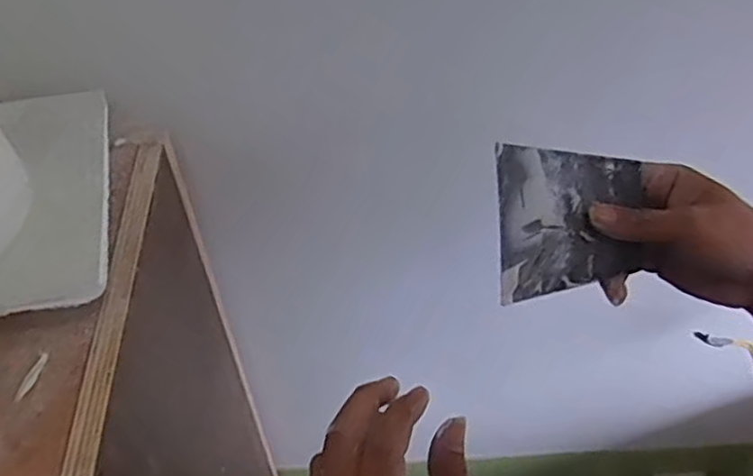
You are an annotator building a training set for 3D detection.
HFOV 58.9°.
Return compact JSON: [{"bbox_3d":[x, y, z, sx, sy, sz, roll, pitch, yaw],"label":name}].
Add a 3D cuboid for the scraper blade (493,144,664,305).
[{"bbox_3d":[0.132,-0.012,0.456,0.093,0.102,0.004,-3,9,4],"label":"scraper blade"}]

